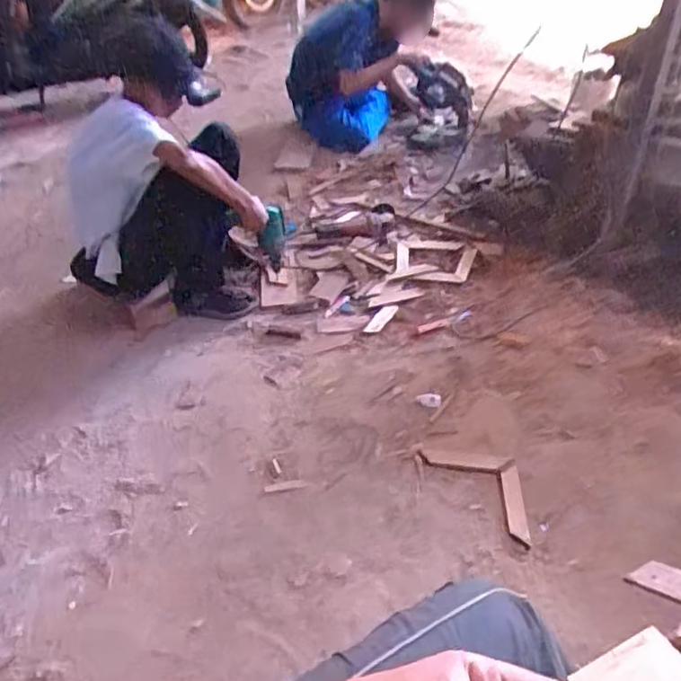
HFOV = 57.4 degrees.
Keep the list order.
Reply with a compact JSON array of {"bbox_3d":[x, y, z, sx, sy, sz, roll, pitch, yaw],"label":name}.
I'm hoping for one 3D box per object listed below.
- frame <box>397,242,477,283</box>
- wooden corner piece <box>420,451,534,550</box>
[{"bbox_3d":[0.297,-0.252,1.935,0.238,0.023,0.213,2,40,6],"label":"frame"},{"bbox_3d":[0.310,0.292,1.308,0.117,0.041,0.309,-25,45,-25],"label":"wooden corner piece"}]

